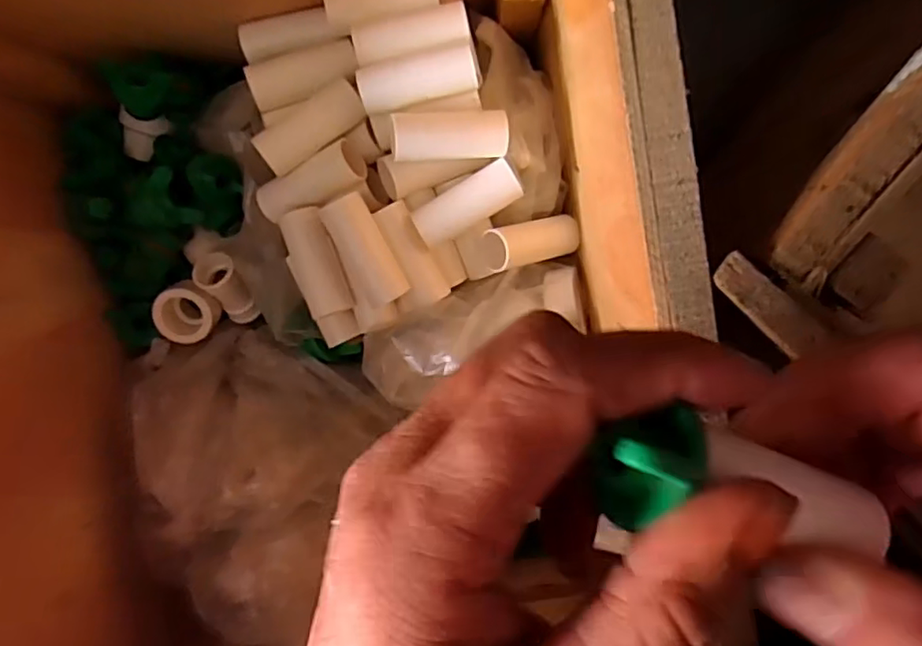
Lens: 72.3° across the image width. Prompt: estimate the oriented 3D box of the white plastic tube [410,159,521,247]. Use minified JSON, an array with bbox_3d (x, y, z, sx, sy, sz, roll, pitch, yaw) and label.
[{"bbox_3d":[0.003,-0.061,0.325,0.055,0.020,0.022,-31,97,5],"label":"white plastic tube"}]

